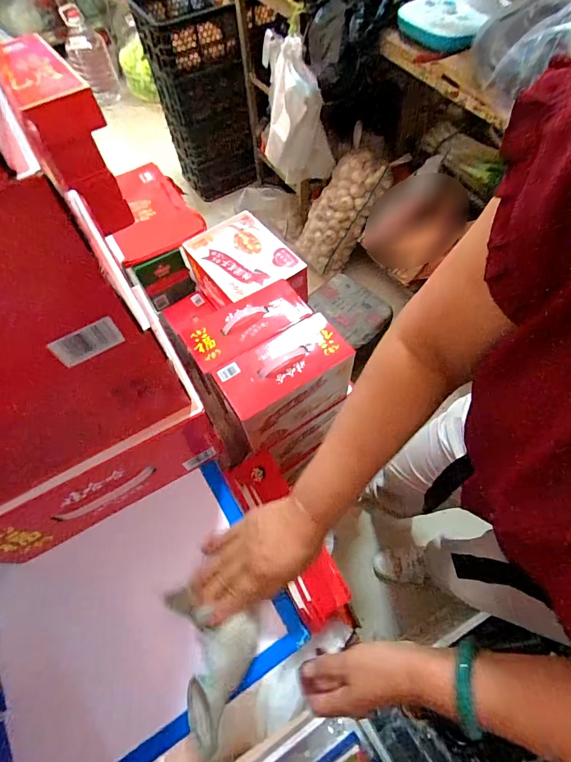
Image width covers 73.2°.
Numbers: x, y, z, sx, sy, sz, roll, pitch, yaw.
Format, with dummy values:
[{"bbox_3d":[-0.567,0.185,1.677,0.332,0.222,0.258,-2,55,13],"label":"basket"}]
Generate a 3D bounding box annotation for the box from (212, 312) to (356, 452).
[{"bbox_3d":[0.000,0.004,0.853,0.260,0.193,0.134,-30,64,-12],"label":"box"}]

